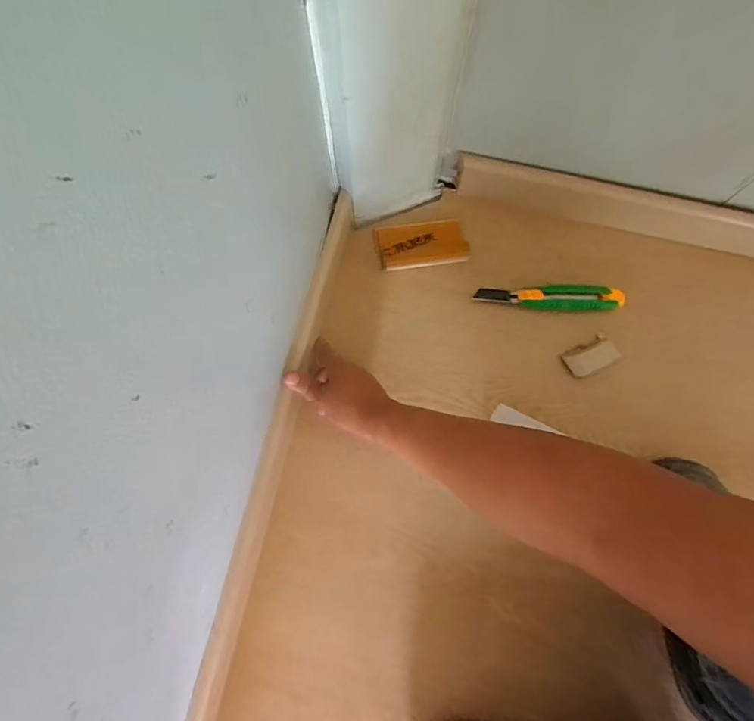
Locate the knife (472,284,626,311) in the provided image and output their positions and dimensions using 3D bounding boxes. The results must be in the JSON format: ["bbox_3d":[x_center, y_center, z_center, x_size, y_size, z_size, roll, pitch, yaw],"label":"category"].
[{"bbox_3d":[0.241,-0.090,0.637,0.202,0.013,0.036,1,76,0],"label":"knife"}]

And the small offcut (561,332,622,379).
[{"bbox_3d":[0.294,-0.006,0.616,0.072,0.020,0.043,-28,78,-7],"label":"small offcut"}]

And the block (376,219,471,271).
[{"bbox_3d":[0.065,-0.168,0.651,0.125,0.011,0.070,-5,76,-1],"label":"block"}]

